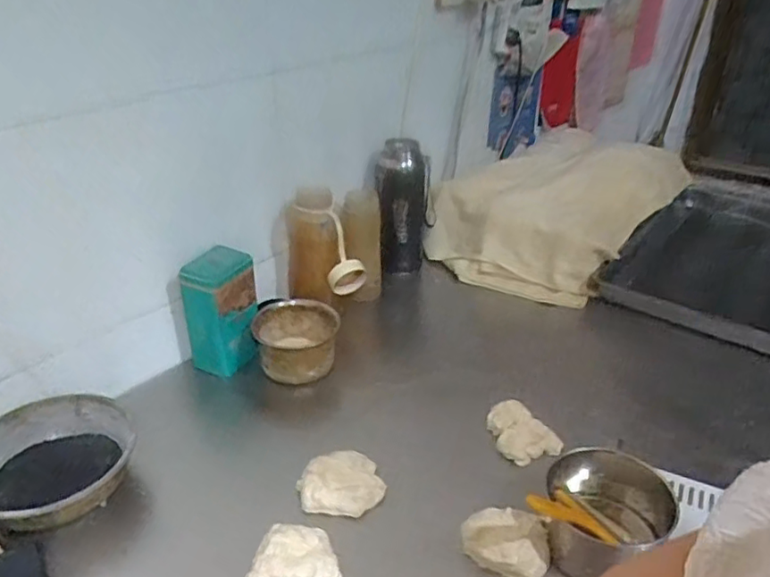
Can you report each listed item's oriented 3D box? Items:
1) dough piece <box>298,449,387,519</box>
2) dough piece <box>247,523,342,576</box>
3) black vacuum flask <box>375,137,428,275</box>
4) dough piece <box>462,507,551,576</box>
[{"bbox_3d":[-0.052,0.229,0.731,0.098,0.042,0.075,-7,31,-12],"label":"dough piece"},{"bbox_3d":[-0.099,0.283,0.640,0.094,0.041,0.068,-10,31,-16],"label":"dough piece"},{"bbox_3d":[0.027,-0.132,1.010,0.084,0.212,0.064,-1,30,-1],"label":"black vacuum flask"},{"bbox_3d":[0.130,0.269,0.660,0.088,0.045,0.065,14,33,23],"label":"dough piece"}]

